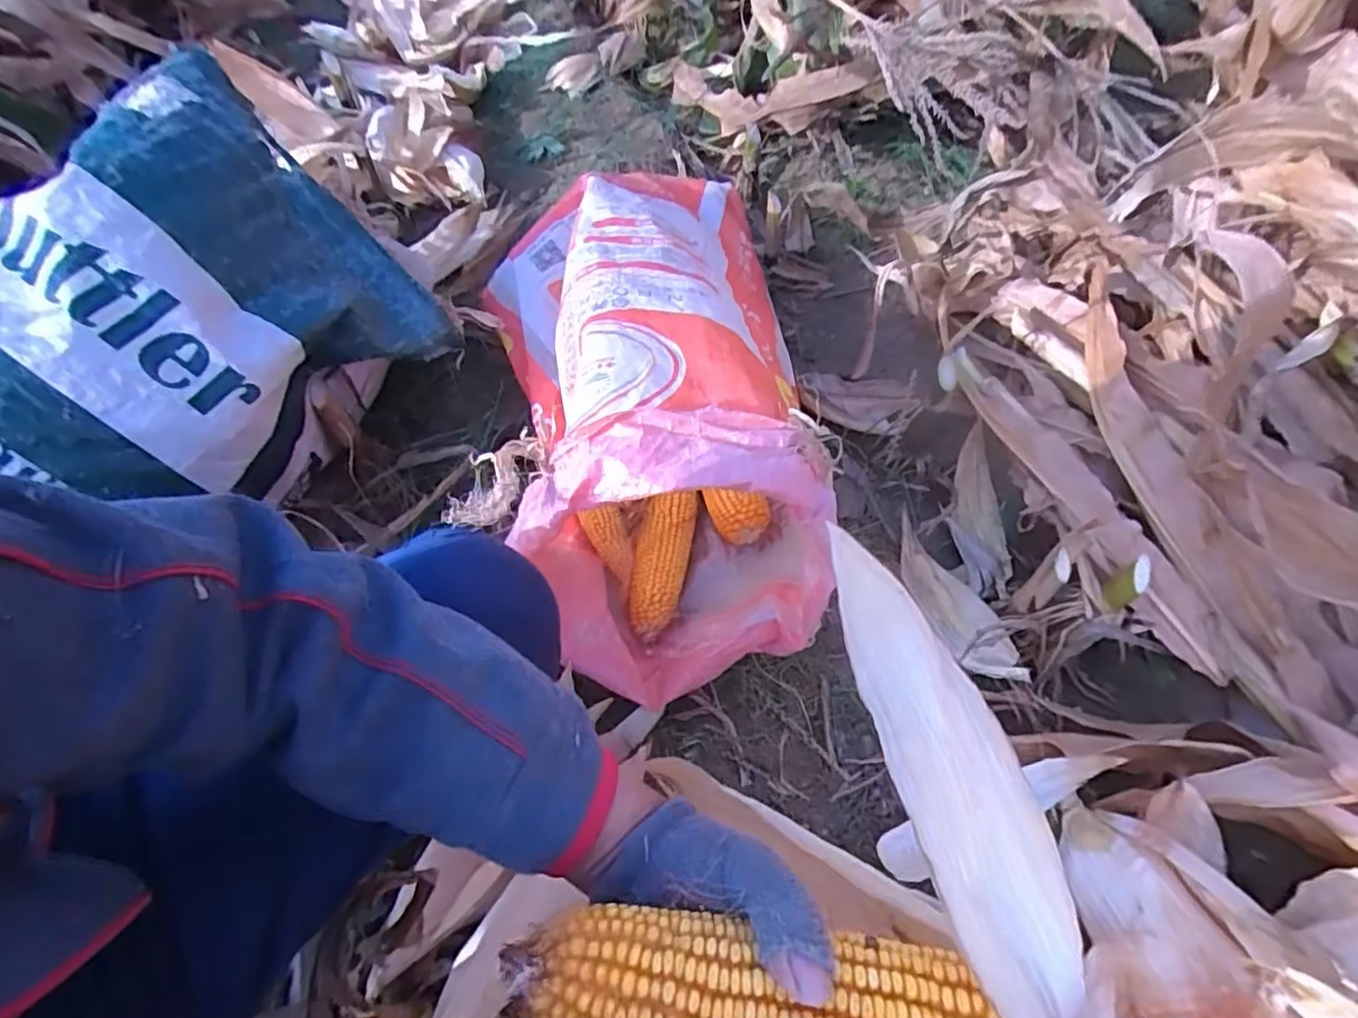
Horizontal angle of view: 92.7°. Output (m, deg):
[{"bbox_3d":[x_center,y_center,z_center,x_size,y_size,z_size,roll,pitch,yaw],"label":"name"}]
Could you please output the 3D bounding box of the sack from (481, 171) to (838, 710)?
[{"bbox_3d":[-0.046,-0.192,0.782,0.370,0.325,0.754,-6,56,-4],"label":"sack"}]

